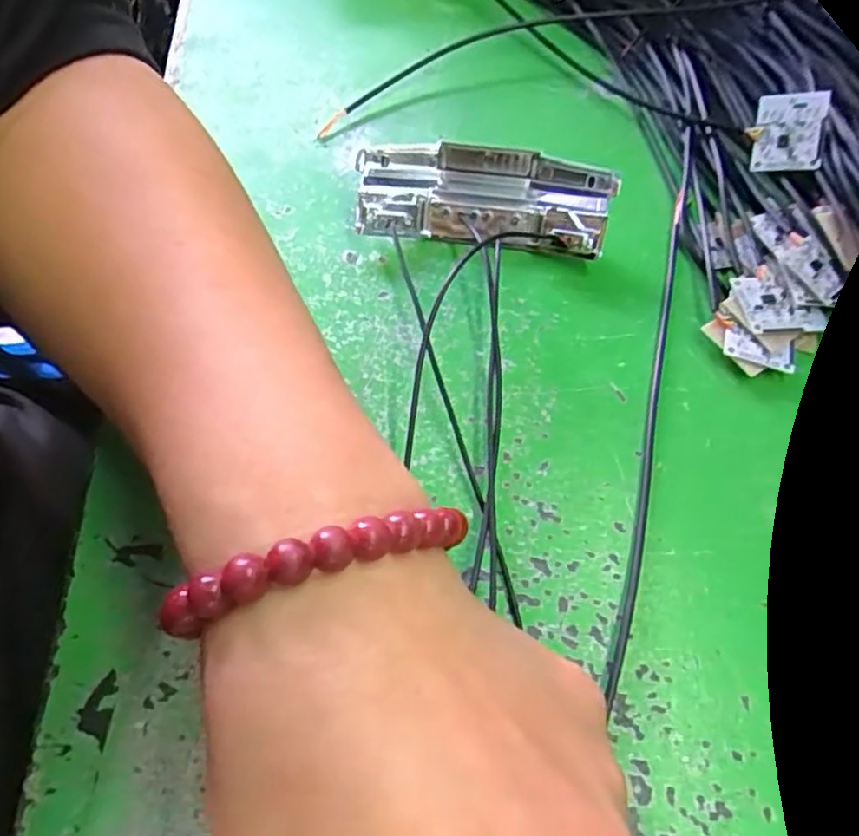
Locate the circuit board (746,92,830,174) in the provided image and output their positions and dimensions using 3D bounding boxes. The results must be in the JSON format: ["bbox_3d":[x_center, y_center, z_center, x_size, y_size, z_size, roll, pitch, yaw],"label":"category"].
[{"bbox_3d":[0.144,-0.116,0.264,0.027,0.004,0.031,8,90,24],"label":"circuit board"}]

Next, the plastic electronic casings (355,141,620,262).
[{"bbox_3d":[0.021,-0.086,0.260,0.096,0.024,0.039,7,62,6],"label":"plastic electronic casings"}]

